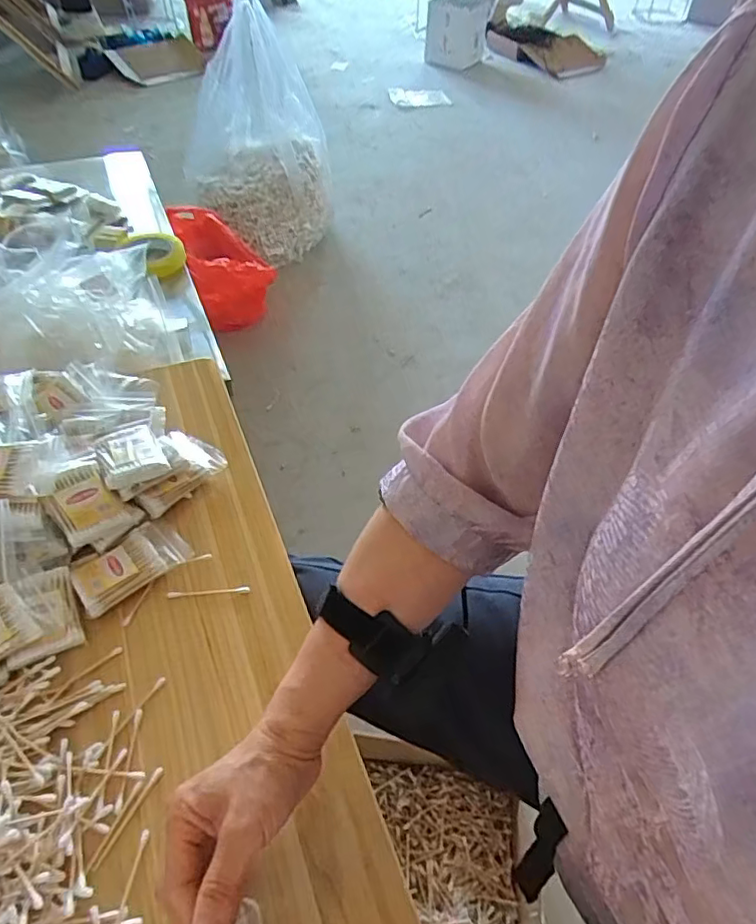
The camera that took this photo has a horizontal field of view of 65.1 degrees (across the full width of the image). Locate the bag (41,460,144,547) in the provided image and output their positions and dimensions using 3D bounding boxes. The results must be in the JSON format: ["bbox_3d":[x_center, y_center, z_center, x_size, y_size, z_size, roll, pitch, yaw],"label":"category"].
[{"bbox_3d":[-0.268,0.038,0.552,0.071,0.019,0.068,50,44,2],"label":"bag"}]

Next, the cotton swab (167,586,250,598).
[{"bbox_3d":[-0.154,0.119,0.538,0.073,0.004,0.007,-5,50,-6],"label":"cotton swab"}]

